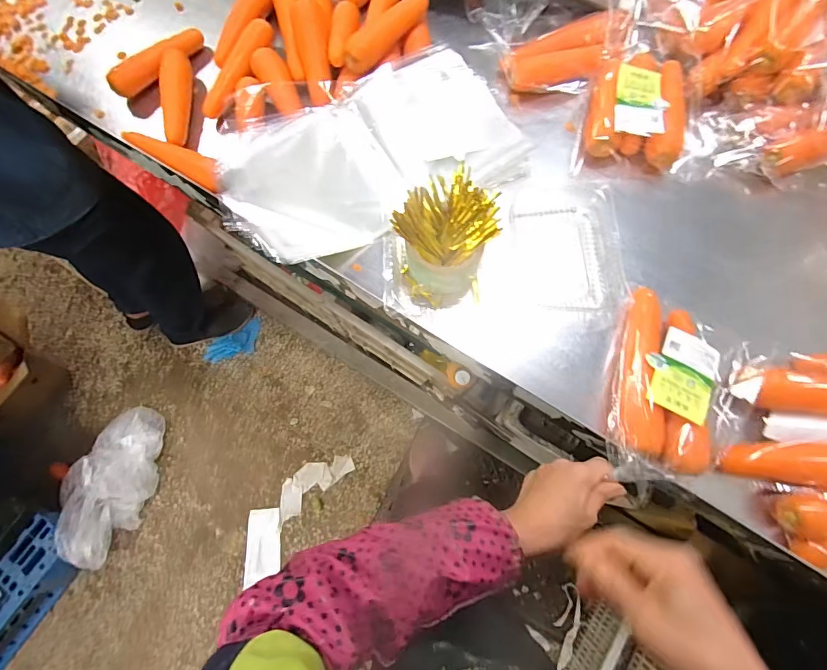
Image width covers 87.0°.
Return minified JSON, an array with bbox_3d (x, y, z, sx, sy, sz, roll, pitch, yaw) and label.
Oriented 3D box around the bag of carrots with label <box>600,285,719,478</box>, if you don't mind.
[{"bbox_3d":[0.281,0.056,0.483,0.122,0.042,0.216,18,75,7],"label":"bag of carrots with label"}]

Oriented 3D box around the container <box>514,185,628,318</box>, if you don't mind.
[{"bbox_3d":[0.198,-0.118,0.586,0.136,0.048,0.199,-1,73,2],"label":"container"}]

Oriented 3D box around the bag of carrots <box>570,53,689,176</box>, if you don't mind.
[{"bbox_3d":[0.312,-0.319,0.607,0.137,0.051,0.197,12,74,6],"label":"bag of carrots"}]

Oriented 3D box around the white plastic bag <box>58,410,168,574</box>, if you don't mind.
[{"bbox_3d":[-0.868,0.414,1.263,0.212,0.172,0.401,19,75,8],"label":"white plastic bag"}]

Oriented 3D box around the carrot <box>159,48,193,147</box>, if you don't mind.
[{"bbox_3d":[-0.357,-0.356,0.656,0.035,0.044,0.158,-5,73,1],"label":"carrot"}]

